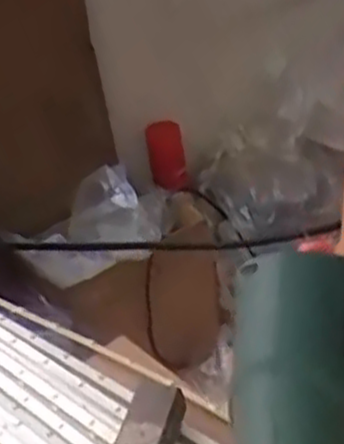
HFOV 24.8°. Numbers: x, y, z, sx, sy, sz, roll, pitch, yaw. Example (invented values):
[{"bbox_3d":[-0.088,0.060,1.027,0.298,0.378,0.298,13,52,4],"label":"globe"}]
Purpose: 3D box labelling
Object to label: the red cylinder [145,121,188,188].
[{"bbox_3d":[-0.008,-0.110,1.375,0.067,0.125,0.051,-8,36,0],"label":"red cylinder"}]

